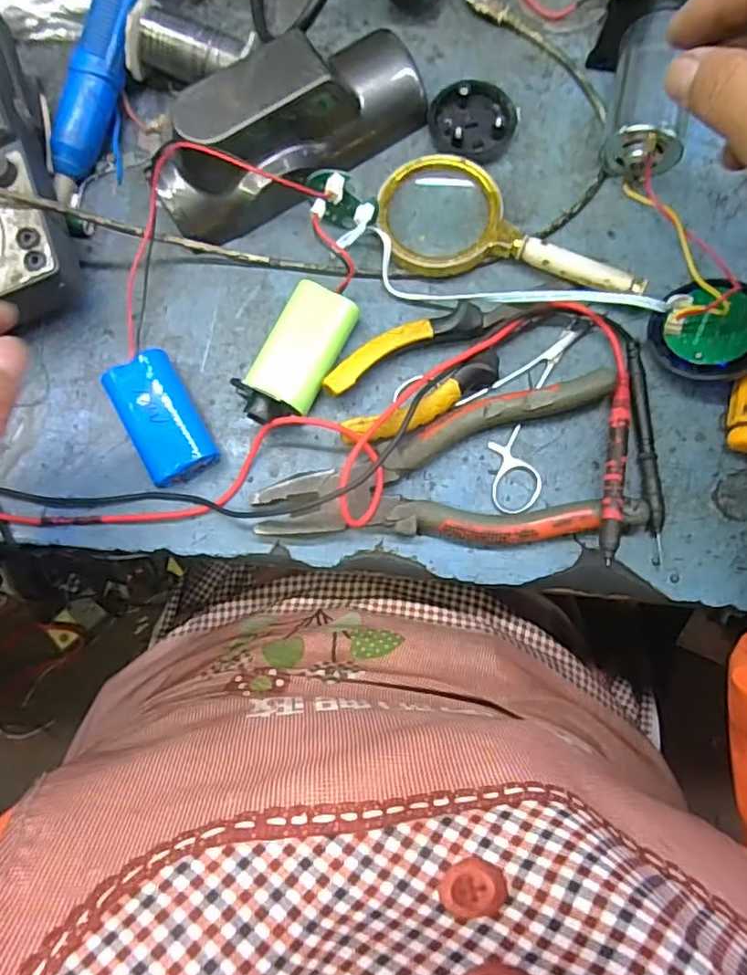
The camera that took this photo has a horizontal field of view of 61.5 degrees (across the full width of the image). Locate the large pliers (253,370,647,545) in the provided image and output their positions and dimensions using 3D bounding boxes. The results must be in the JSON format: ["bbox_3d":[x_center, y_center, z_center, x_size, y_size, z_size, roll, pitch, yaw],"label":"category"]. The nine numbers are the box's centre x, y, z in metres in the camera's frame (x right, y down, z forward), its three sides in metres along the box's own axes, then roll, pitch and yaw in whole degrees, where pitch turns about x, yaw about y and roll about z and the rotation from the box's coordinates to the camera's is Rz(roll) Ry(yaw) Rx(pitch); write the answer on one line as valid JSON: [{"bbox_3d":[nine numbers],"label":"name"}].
[{"bbox_3d":[0.035,-0.006,0.316,0.185,0.029,0.076,-8,77,-1],"label":"large pliers"}]

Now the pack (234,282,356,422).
[{"bbox_3d":[-0.040,-0.066,0.330,0.035,0.025,0.077,27,78,7],"label":"pack"}]

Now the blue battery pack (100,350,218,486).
[{"bbox_3d":[-0.111,-0.037,0.329,0.036,0.022,0.067,-29,78,-6],"label":"blue battery pack"}]

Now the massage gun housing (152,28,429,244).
[{"bbox_3d":[-0.044,-0.193,0.332,0.152,0.058,0.048,-33,78,-7],"label":"massage gun housing"}]

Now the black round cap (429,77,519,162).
[{"bbox_3d":[0.056,-0.207,0.353,0.048,0.013,0.038,14,77,4],"label":"black round cap"}]

